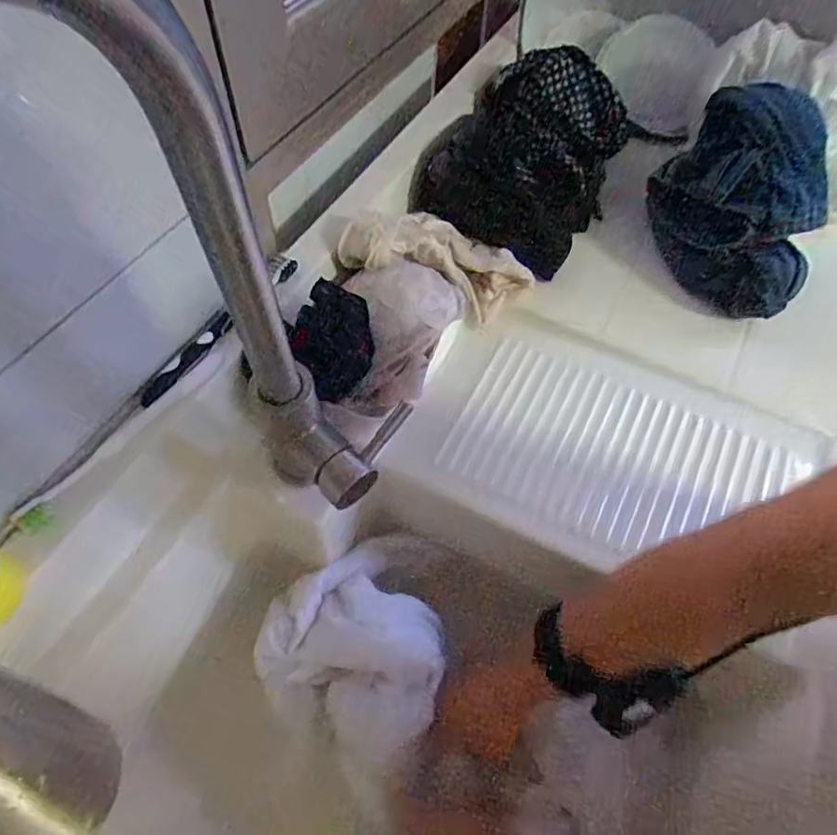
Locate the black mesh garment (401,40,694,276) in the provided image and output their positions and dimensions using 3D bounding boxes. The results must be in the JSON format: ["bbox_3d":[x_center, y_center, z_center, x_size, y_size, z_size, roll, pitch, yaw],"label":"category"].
[{"bbox_3d":[0.155,-0.335,0.690,0.224,0.154,0.277,24,61,12],"label":"black mesh garment"}]

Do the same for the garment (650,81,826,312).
[{"bbox_3d":[0.350,-0.236,0.597,0.168,0.151,0.191,32,63,16],"label":"garment"}]

